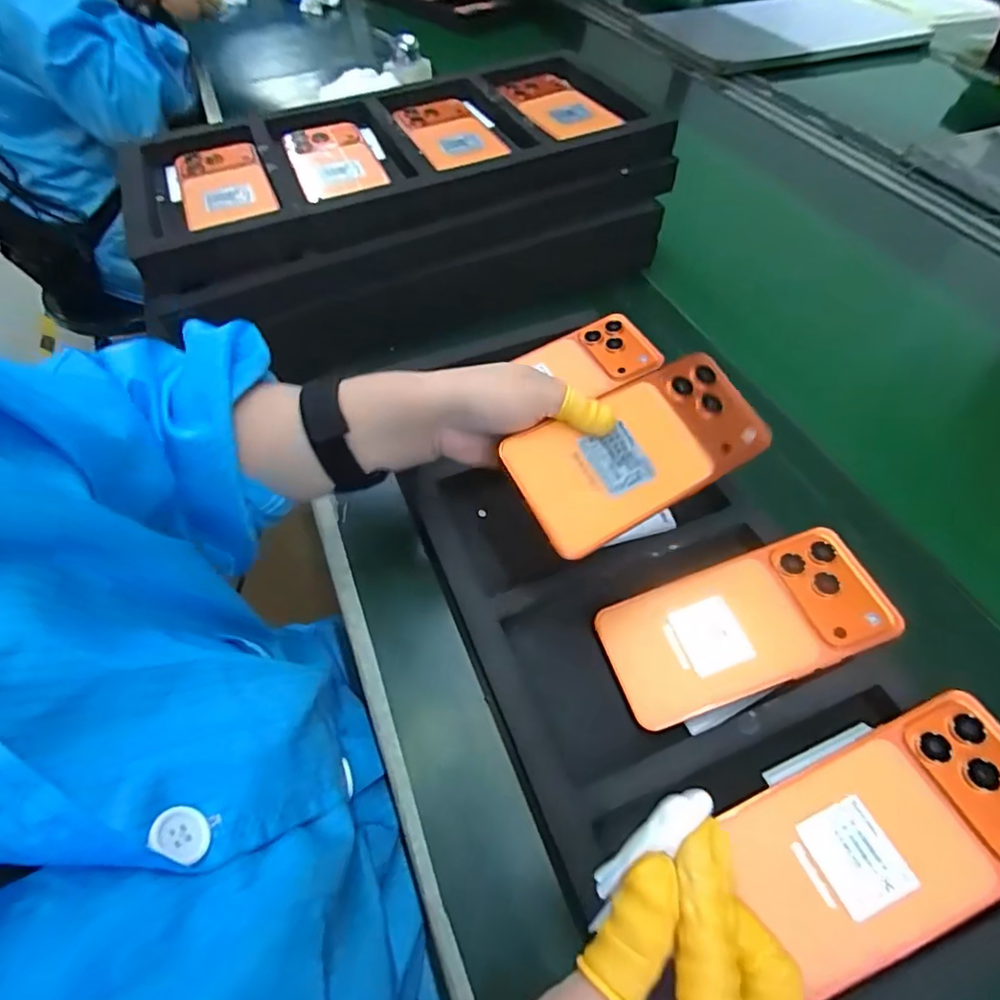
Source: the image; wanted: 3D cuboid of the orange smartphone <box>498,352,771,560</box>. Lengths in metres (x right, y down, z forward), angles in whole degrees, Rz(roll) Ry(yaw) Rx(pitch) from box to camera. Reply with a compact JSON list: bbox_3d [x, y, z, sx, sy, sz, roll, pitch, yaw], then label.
[{"bbox_3d":[0.084,-0.031,0.315,0.160,0.007,0.074,-26,75,-19],"label":"orange smartphone"}]

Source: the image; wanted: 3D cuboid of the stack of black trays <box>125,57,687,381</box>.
[{"bbox_3d":[-0.090,-0.295,0.543,0.470,0.121,0.255,-18,56,-13],"label":"stack of black trays"}]

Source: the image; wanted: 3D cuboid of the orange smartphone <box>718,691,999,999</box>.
[{"bbox_3d":[0.190,0.159,0.262,0.151,0.007,0.074,-26,59,-3],"label":"orange smartphone"}]

